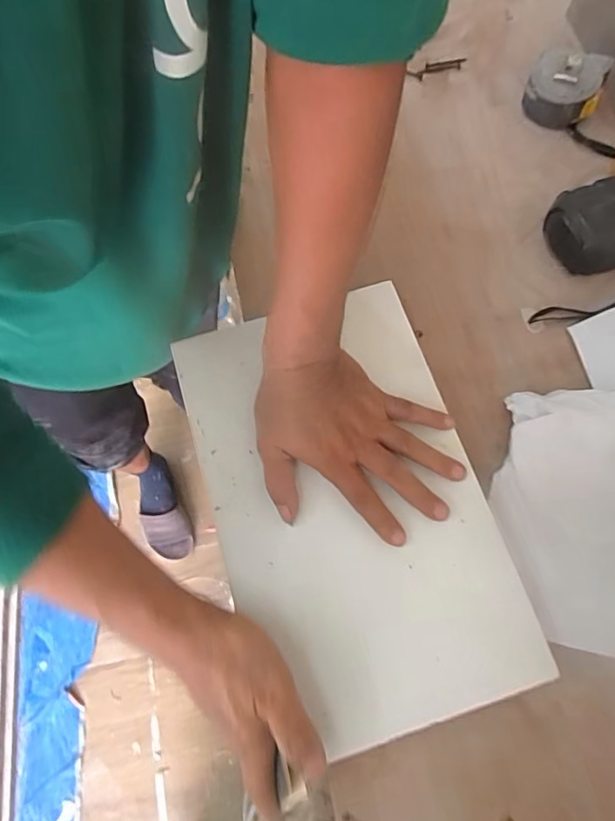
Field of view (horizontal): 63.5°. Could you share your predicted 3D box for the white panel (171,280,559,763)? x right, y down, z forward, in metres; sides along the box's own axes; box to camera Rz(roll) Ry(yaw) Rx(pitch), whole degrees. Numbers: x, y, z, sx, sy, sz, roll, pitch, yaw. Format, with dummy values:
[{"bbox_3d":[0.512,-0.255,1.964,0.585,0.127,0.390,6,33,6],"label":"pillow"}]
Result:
[{"bbox_3d":[0.029,0.065,0.391,0.203,0.007,0.328,-17,71,-4],"label":"white panel"}]

